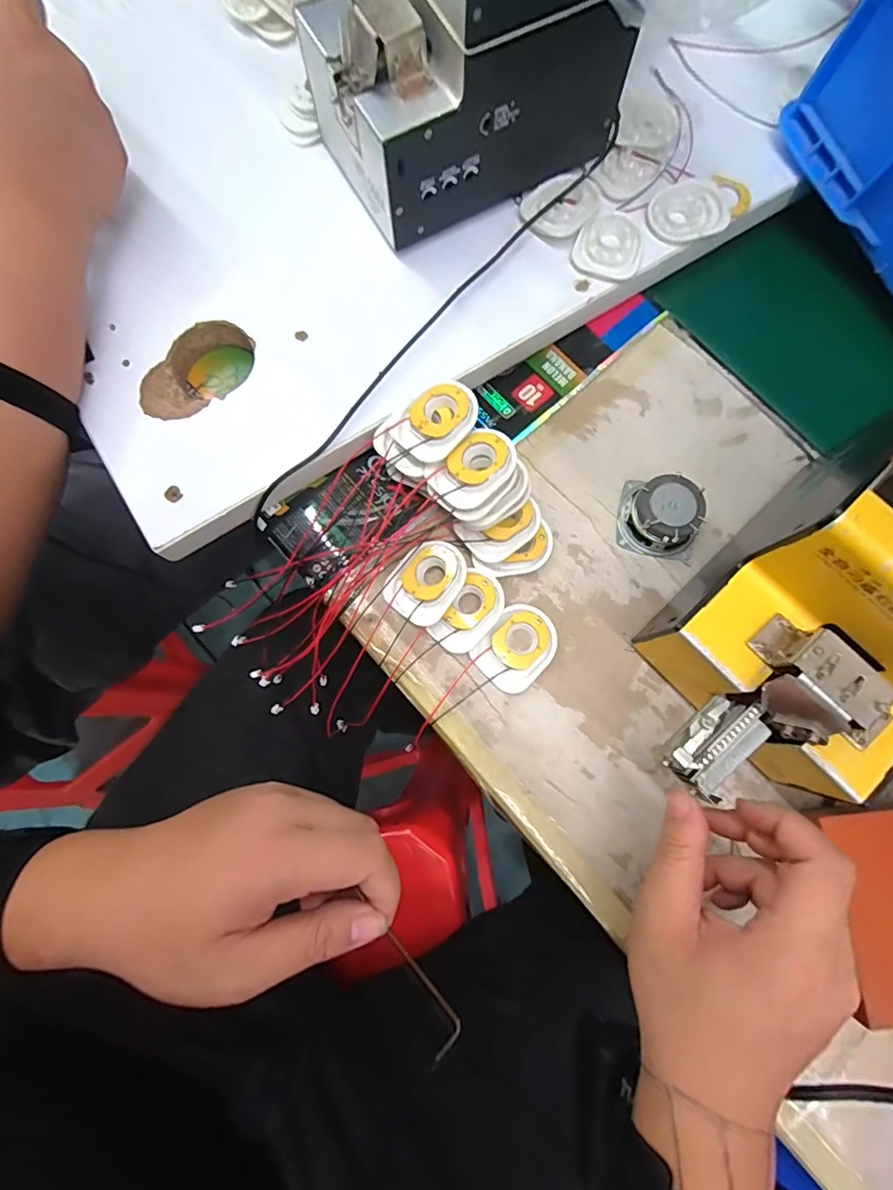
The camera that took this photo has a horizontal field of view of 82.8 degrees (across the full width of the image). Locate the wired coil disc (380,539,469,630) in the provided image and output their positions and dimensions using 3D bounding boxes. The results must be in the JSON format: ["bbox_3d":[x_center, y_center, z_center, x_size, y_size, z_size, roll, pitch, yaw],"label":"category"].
[{"bbox_3d":[-0.013,-0.010,0.346,0.046,0.012,0.058,37,80,7],"label":"wired coil disc"}]

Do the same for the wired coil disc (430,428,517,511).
[{"bbox_3d":[0.020,-0.081,0.330,0.040,0.012,0.055,44,81,8],"label":"wired coil disc"}]

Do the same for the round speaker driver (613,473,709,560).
[{"bbox_3d":[0.154,-0.056,0.356,0.055,0.028,0.052,12,78,2],"label":"round speaker driver"}]

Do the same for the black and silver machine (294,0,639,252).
[{"bbox_3d":[0.015,-0.357,0.327,0.188,0.145,0.131,-26,79,-6],"label":"black and silver machine"}]

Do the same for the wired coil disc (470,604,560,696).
[{"bbox_3d":[0.049,0.036,0.344,0.044,0.010,0.057,39,80,7],"label":"wired coil disc"}]

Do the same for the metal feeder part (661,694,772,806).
[{"bbox_3d":[0.144,0.079,0.273,0.053,0.015,0.032,-44,81,-9],"label":"metal feeder part"}]

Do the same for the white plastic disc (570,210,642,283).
[{"bbox_3d":[0.122,-0.261,0.378,0.048,0.005,0.057,23,79,5],"label":"white plastic disc"}]

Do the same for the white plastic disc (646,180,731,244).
[{"bbox_3d":[0.183,-0.292,0.384,0.060,0.004,0.060,0,78,0],"label":"white plastic disc"}]

